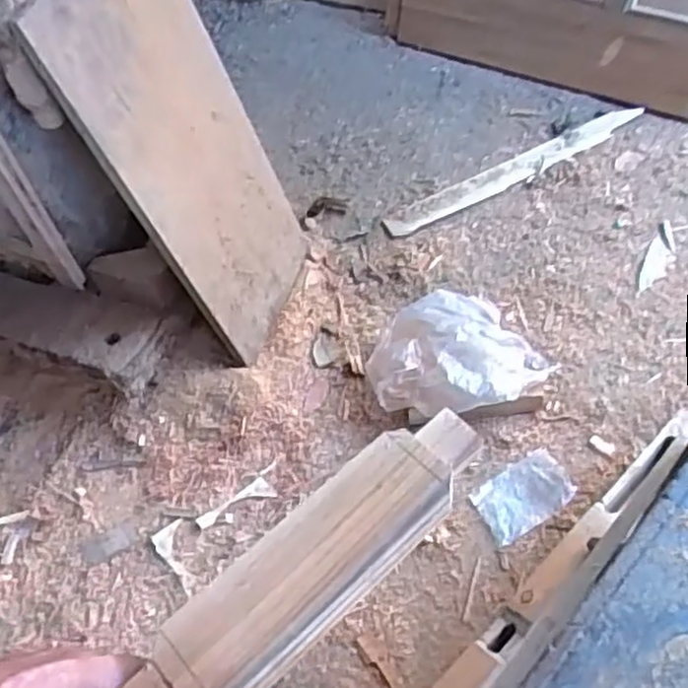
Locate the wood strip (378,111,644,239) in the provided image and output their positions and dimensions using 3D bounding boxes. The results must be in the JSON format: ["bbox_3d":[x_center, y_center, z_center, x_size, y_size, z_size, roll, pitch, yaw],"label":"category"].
[{"bbox_3d":[0.299,-0.304,1.268,0.503,0.008,0.061,-27,56,-12],"label":"wood strip"}]

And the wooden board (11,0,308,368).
[{"bbox_3d":[-0.187,-0.240,0.938,0.023,0.522,0.269,3,53,27],"label":"wooden board"}]

